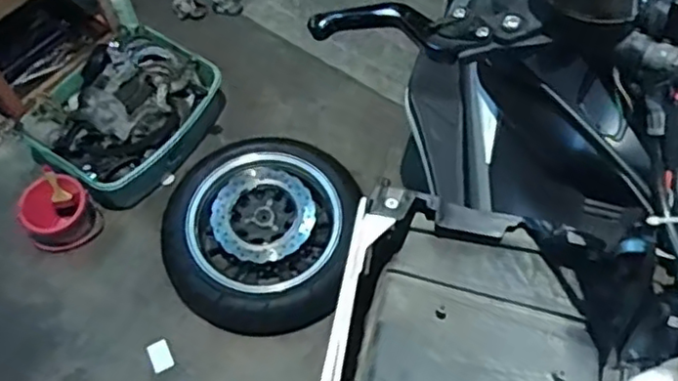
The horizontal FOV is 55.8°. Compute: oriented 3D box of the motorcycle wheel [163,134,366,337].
[{"bbox_3d":[-0.183,0.101,1.496,0.417,0.150,0.434,0,61,0],"label":"motorcycle wheel"}]

